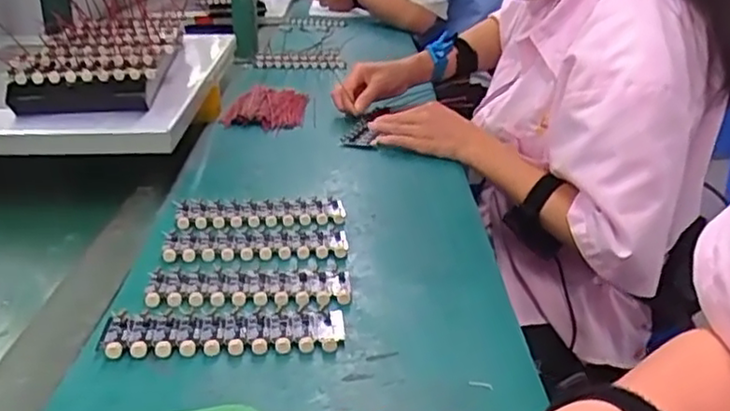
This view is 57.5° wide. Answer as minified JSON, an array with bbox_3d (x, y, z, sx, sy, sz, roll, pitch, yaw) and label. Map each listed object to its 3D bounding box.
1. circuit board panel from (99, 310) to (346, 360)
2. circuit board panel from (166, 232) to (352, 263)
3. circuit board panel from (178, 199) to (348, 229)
[{"bbox_3d":[-0.096,0.086,0.461,0.160,0.008,0.044,-2,24,-7],"label":"circuit board panel"},{"bbox_3d":[-0.093,0.032,0.575,0.154,0.006,0.049,-2,24,-7],"label":"circuit board panel"},{"bbox_3d":[-0.097,0.008,0.630,0.154,0.010,0.049,-3,24,-8],"label":"circuit board panel"}]

